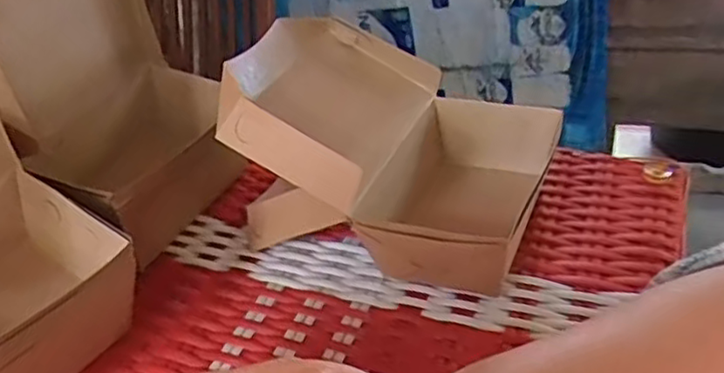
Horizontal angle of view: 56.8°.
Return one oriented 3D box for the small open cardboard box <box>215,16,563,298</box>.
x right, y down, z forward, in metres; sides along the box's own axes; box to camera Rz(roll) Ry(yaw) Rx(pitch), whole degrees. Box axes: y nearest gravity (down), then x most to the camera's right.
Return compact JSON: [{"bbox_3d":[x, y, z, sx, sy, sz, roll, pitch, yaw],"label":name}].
[{"bbox_3d":[0.022,-0.025,0.428,0.178,0.115,0.144,11,39,22],"label":"small open cardboard box"}]

